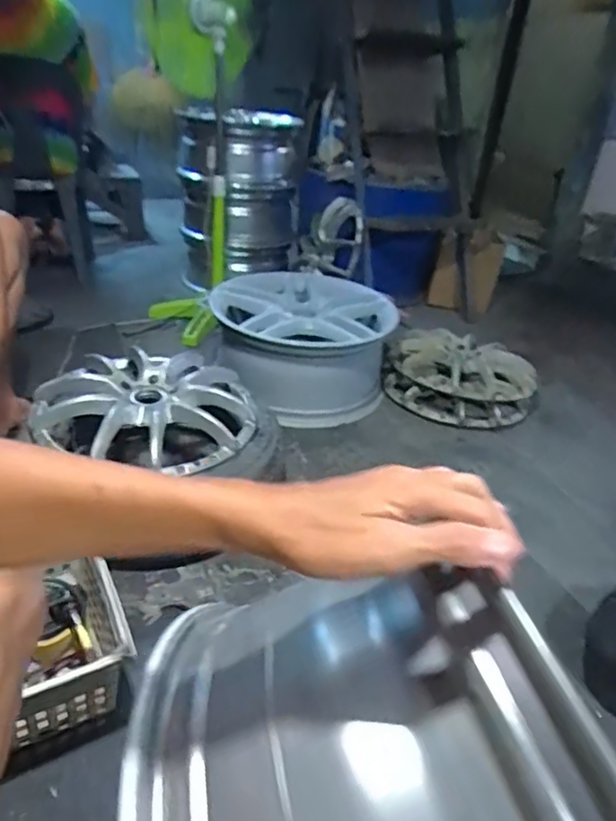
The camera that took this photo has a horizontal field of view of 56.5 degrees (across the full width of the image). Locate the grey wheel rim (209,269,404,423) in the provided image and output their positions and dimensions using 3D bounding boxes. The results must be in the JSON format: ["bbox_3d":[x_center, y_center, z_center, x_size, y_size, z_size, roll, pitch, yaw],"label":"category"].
[{"bbox_3d":[-0.010,-0.197,1.693,0.523,0.246,0.488,3,32,-2],"label":"grey wheel rim"}]

